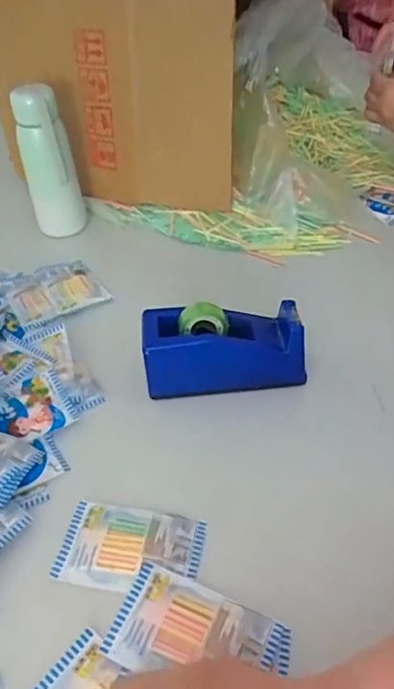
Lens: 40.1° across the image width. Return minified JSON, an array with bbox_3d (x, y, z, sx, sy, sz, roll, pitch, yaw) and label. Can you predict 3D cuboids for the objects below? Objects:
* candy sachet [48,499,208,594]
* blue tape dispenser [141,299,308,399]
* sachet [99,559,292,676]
[{"bbox_3d":[-0.049,0.151,0.400,0.101,0.009,0.063,7,44,11],"label":"candy sachet"},{"bbox_3d":[0.024,0.003,0.504,0.144,0.074,0.063,-5,43,-2],"label":"blue tape dispenser"},{"bbox_3d":[0.000,0.190,0.348,0.109,0.011,0.062,16,46,20],"label":"sachet"}]

